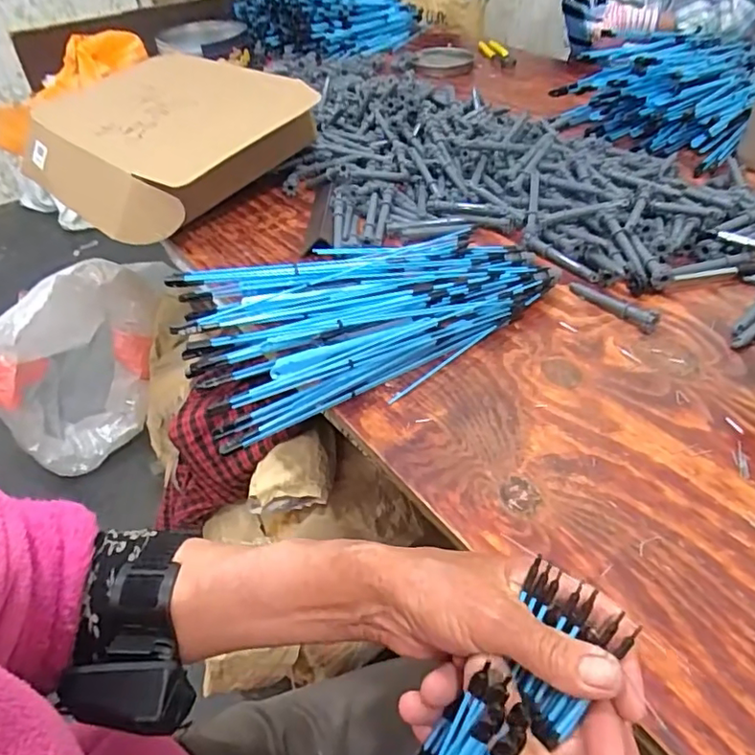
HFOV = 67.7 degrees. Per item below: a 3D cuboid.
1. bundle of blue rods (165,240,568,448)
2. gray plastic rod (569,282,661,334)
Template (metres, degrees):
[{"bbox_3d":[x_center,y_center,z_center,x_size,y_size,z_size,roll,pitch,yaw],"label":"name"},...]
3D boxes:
[{"bbox_3d":[-0.009,-0.070,0.533,0.338,0.058,0.174,-21,47,-17],"label":"bundle of blue rods"},{"bbox_3d":[0.230,-0.073,0.547,0.019,0.016,0.092,-28,49,-23],"label":"gray plastic rod"}]

